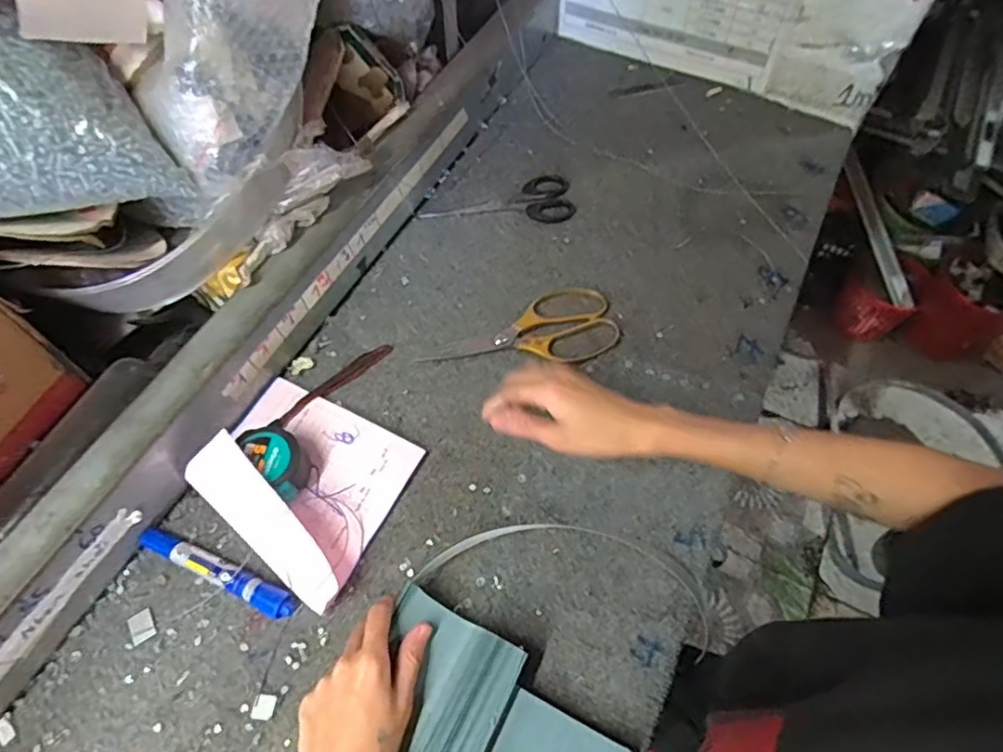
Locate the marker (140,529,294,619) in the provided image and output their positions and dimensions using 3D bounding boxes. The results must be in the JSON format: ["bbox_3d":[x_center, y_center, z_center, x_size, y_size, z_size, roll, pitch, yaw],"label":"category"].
[{"bbox_3d":[-0.224,0.152,0.469,0.140,0.018,0.021,24,62,12],"label":"marker"}]

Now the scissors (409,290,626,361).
[{"bbox_3d":[0.028,-0.033,0.586,0.185,0.015,0.077,-23,63,-14],"label":"scissors"}]

